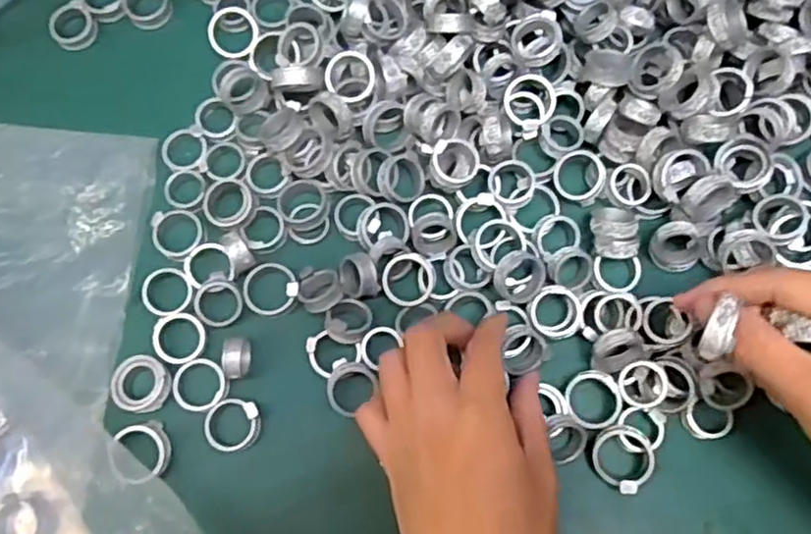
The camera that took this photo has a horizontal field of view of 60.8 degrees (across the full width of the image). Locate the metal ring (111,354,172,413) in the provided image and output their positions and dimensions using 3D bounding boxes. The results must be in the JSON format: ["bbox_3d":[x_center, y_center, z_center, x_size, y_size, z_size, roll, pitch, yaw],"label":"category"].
[{"bbox_3d":[-0.132,0.058,0.344,0.030,0.006,0.027,11,77,3],"label":"metal ring"}]

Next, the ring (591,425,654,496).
[{"bbox_3d":[0.103,0.090,0.328,0.029,0.005,0.028,-6,73,18],"label":"ring"}]

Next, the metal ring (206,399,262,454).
[{"bbox_3d":[-0.085,0.077,0.338,0.026,0.005,0.025,-3,75,0],"label":"metal ring"}]

